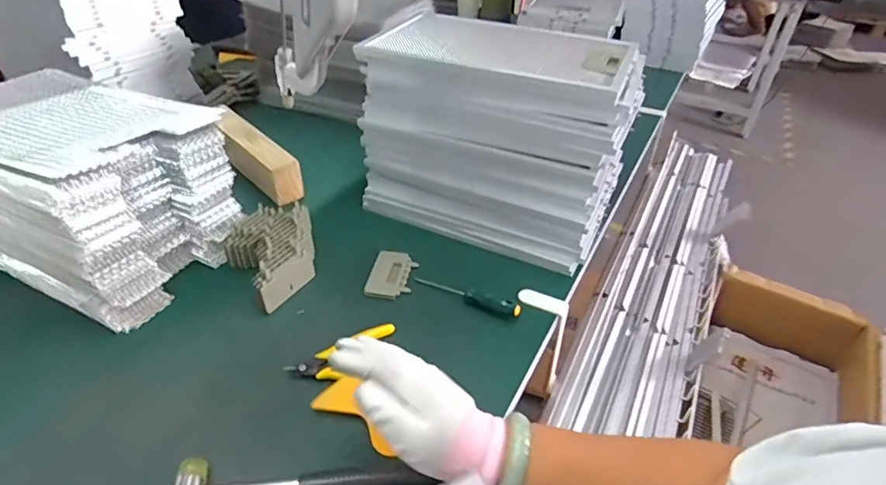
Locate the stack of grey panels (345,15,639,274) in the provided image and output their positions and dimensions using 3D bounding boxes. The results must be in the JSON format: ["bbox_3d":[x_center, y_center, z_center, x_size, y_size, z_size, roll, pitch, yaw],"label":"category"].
[{"bbox_3d":[0.088,-0.173,0.768,0.349,0.243,0.274,16,39,18],"label":"stack of grey panels"}]

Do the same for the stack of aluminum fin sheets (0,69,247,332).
[{"bbox_3d":[-0.465,-0.080,0.663,0.338,0.185,0.222,17,39,19],"label":"stack of aluminum fin sheets"}]

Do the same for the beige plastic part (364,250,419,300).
[{"bbox_3d":[-0.067,0.041,0.678,0.057,0.011,0.080,8,37,7],"label":"beige plastic part"}]

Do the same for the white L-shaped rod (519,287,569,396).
[{"bbox_3d":[0.127,0.132,0.687,0.066,0.153,0.026,23,41,25],"label":"white L-shaped rod"}]

